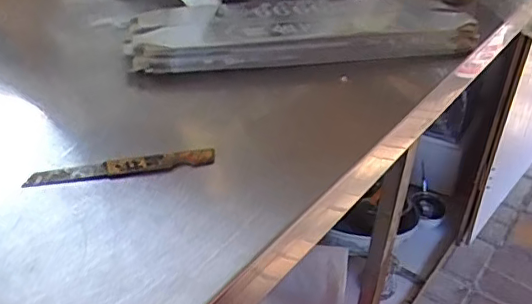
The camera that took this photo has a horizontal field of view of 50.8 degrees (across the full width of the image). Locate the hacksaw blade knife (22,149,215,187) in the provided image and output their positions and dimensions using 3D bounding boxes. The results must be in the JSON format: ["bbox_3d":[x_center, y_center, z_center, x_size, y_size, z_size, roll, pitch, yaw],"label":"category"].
[{"bbox_3d":[-0.079,0.008,0.311,0.100,0.007,0.011,-7,37,-17],"label":"hacksaw blade knife"}]

